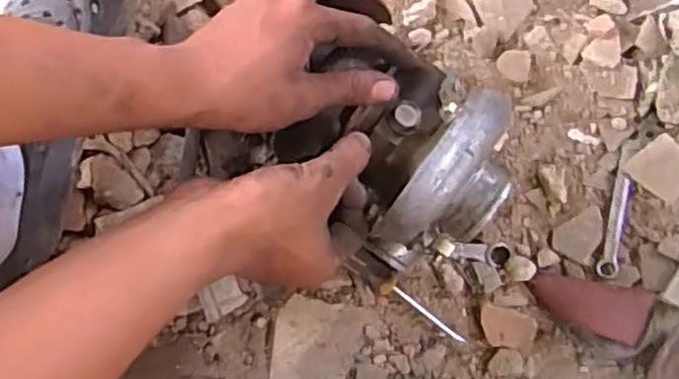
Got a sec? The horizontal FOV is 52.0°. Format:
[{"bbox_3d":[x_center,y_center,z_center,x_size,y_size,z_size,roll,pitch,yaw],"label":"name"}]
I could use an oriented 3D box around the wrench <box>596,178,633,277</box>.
[{"bbox_3d":[0.220,0.030,0.555,0.015,0.013,0.086,17,79,5],"label":"wrench"}]

